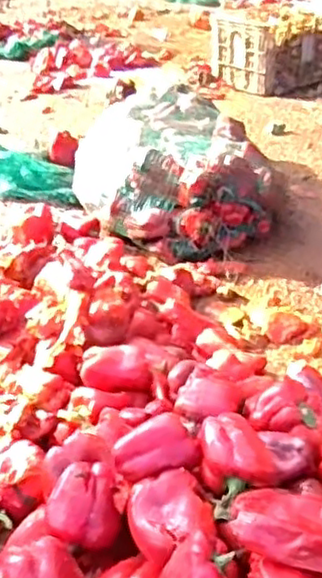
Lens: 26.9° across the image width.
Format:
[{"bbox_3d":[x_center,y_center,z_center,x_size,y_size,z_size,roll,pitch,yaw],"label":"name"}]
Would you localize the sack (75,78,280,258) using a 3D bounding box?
[{"bbox_3d":[0.017,-0.230,1.306,0.305,0.220,0.388,-15,32,-22],"label":"sack"}]

